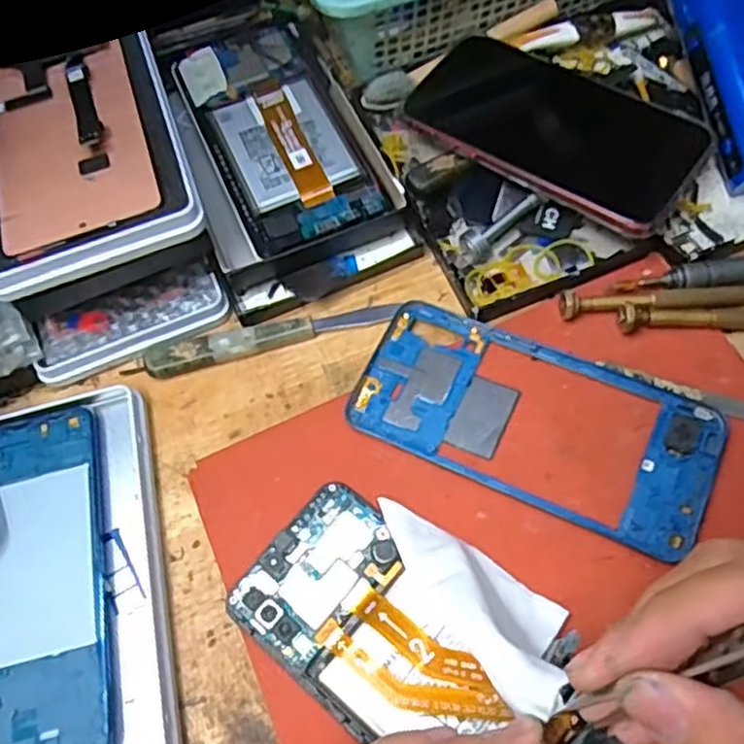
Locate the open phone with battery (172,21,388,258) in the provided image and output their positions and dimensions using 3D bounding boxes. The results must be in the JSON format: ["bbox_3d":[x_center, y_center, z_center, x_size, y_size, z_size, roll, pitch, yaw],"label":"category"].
[{"bbox_3d":[-0.054,-0.133,0.399,0.073,0.007,0.153,-23,65,-8],"label":"open phone with battery"}]

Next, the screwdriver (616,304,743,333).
[{"bbox_3d":[0.170,-0.026,0.335,0.107,0.011,0.010,0,66,2],"label":"screwdriver"}]

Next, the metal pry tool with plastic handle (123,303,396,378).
[{"bbox_3d":[-0.050,-0.017,0.359,0.127,0.010,0.016,-14,66,-4],"label":"metal pry tool with plastic handle"}]

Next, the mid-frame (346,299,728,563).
[{"bbox_3d":[0.071,0.021,0.324,0.158,0.014,0.072,24,69,12],"label":"mid-frame"}]

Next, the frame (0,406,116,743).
[{"bbox_3d":[-0.152,0.090,0.308,0.073,0.014,0.155,-13,66,-4],"label":"frame"}]

